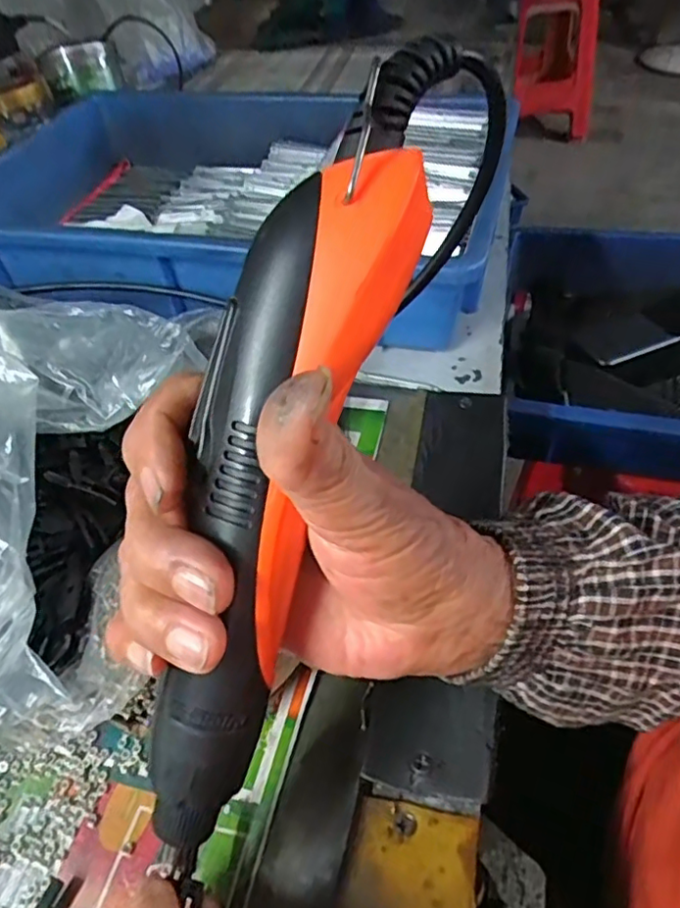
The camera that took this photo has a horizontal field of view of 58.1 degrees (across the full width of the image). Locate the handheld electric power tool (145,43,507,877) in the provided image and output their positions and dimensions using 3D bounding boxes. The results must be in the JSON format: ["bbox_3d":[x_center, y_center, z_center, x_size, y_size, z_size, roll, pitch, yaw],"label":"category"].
[{"bbox_3d":[-0.017,0.005,0.171,0.036,0.201,0.033,21,10,20],"label":"handheld electric power tool"}]

